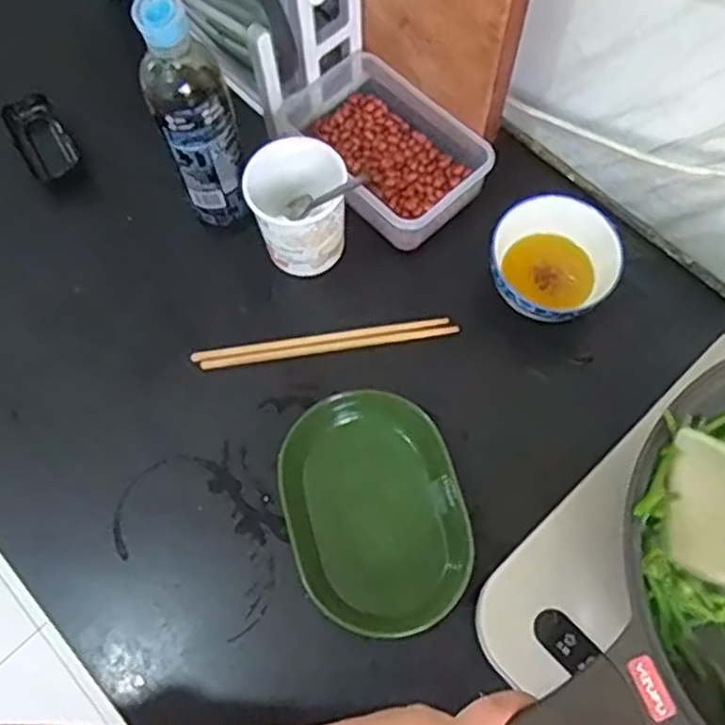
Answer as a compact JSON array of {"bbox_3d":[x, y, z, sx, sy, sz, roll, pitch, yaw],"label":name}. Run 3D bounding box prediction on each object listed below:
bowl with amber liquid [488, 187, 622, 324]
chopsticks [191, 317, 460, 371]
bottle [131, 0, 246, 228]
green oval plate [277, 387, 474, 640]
[{"bbox_3d":[0.167,-0.083,0.649,0.108,0.068,0.112,-1,68,1],"label":"bowl with amber liquid"},{"bbox_3d":[-0.034,-0.017,0.660,0.233,0.005,0.022,-9,68,-2],"label":"chopsticks"},{"bbox_3d":[-0.135,-0.195,0.591,0.057,0.227,0.053,-21,69,-7],"label":"bottle"},{"bbox_3d":[0.009,0.121,0.590,0.136,0.036,0.189,-14,69,-4],"label":"green oval plate"}]

